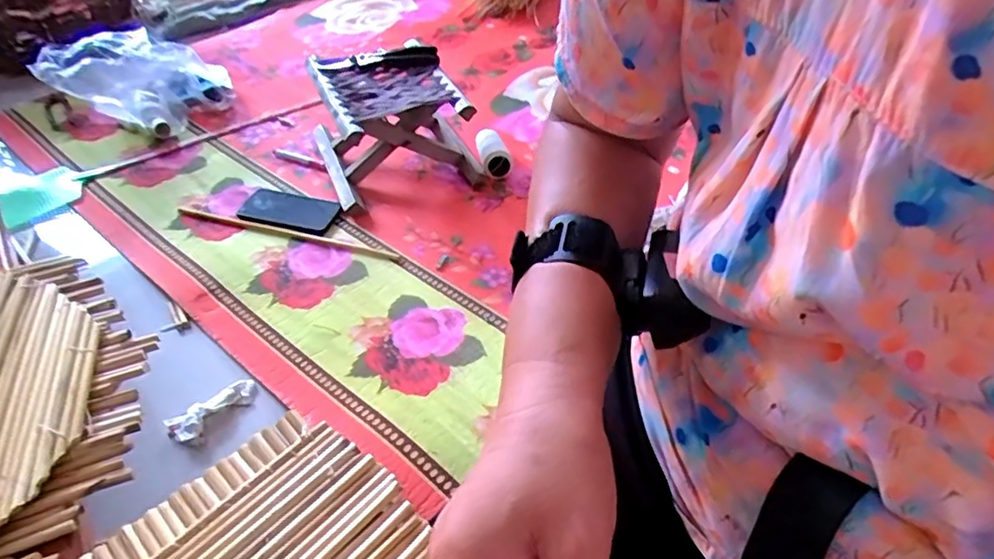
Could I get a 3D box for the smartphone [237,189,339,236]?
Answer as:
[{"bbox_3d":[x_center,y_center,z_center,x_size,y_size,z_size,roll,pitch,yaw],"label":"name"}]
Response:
[{"bbox_3d":[-0.345,-0.116,1.007,0.159,0.015,0.093,15,47,5],"label":"smartphone"}]

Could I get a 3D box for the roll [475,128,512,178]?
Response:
[{"bbox_3d":[-0.007,-0.230,1.096,0.055,0.044,0.112,-8,45,-8],"label":"roll"}]

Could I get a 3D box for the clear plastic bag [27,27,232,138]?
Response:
[{"bbox_3d":[-0.675,-0.379,1.137,0.302,0.167,0.124,-21,48,-19],"label":"clear plastic bag"}]

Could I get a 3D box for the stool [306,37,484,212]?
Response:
[{"bbox_3d":[-0.183,-0.273,1.062,0.261,0.184,0.251,-15,47,-14],"label":"stool"}]

